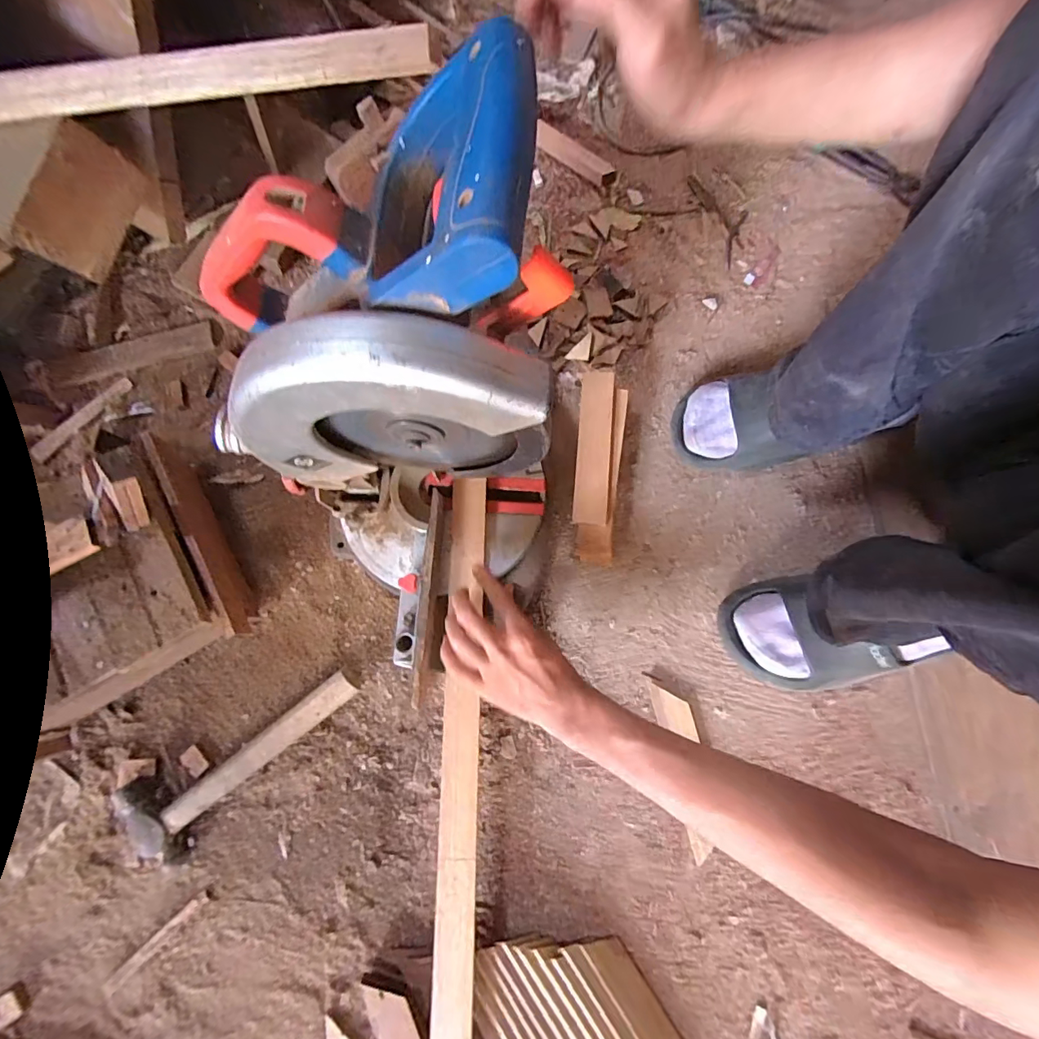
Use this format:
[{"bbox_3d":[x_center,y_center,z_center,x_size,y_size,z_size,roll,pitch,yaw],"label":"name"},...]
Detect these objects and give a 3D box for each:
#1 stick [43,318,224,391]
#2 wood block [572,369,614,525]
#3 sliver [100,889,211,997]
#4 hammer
[{"bbox_3d":[-0.484,-0.210,0.590,0.203,0.014,0.046,-16,79,-3],"label":"stick"},{"bbox_3d":[0.083,-0.078,0.525,0.036,0.005,0.167,5,79,2],"label":"wood block"},{"bbox_3d":[-0.357,0.415,0.466,0.125,0.004,0.015,-43,81,-7],"label":"sliver"},{"bbox_3d":[-0.283,0.232,0.488,0.243,0.034,0.085,-40,81,-7],"label":"hammer"}]

